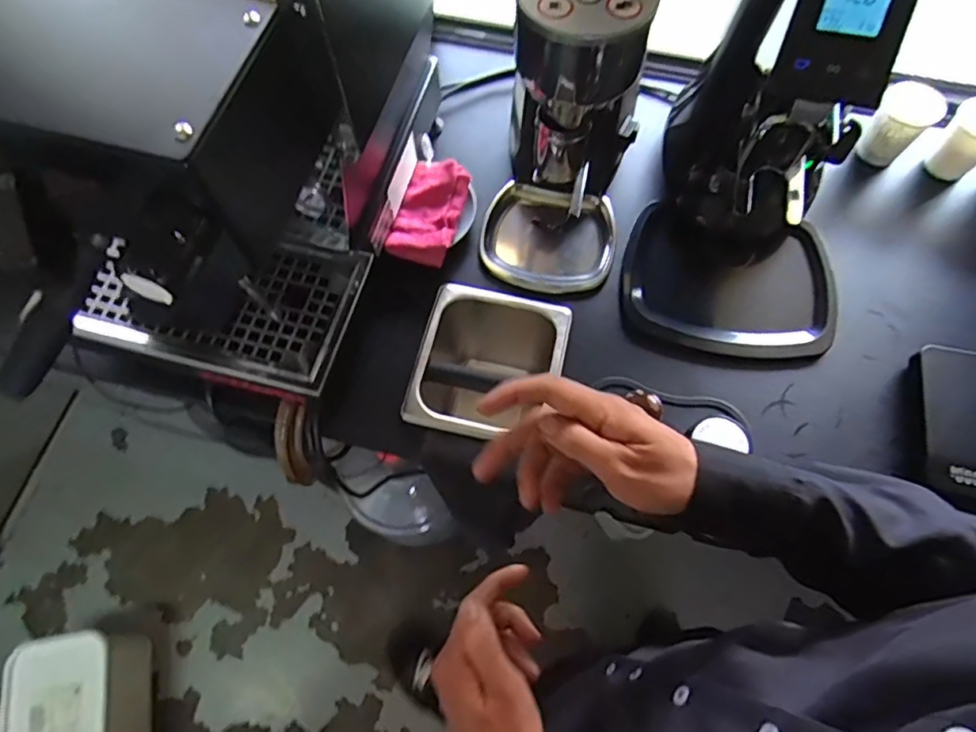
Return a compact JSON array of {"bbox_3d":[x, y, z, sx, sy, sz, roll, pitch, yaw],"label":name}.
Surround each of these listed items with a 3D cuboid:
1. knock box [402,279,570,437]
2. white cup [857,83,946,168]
[{"bbox_3d":[0.002,0.019,0.734,0.167,0.146,0.177,10,68,5],"label":"knock box"},{"bbox_3d":[0.511,-0.299,0.747,0.070,0.085,0.075,37,73,14],"label":"white cup"}]

